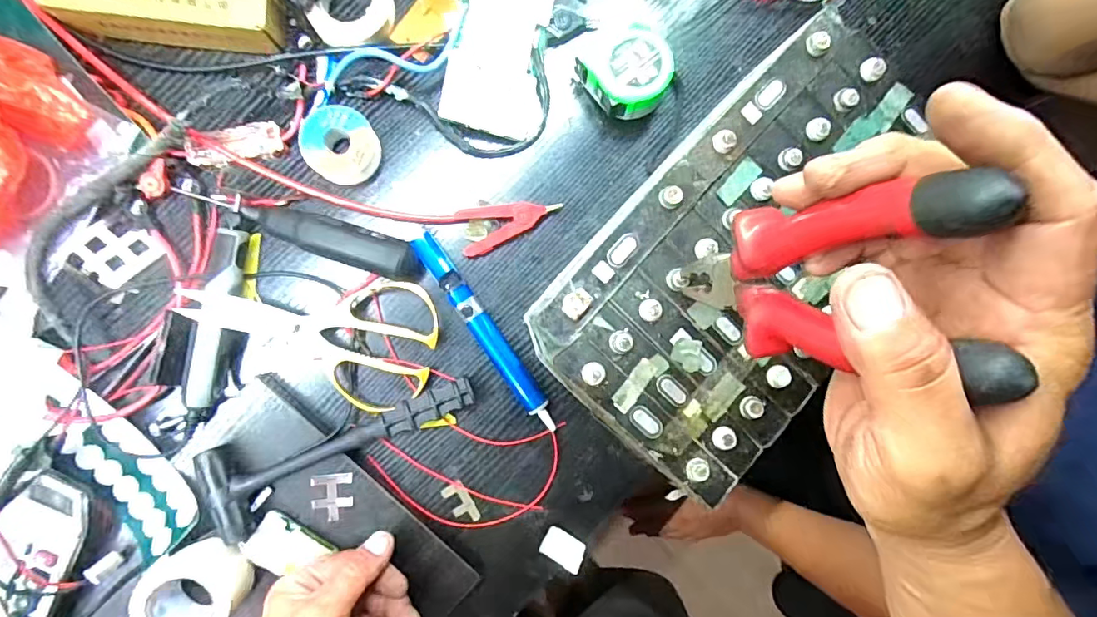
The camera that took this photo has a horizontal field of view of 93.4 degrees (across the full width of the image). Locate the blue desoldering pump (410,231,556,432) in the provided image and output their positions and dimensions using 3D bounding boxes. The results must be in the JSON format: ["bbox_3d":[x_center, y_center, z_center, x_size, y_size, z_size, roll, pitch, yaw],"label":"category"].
[{"bbox_3d":[-0.049,0.021,0.419,0.018,0.018,0.184,-35,94,-5],"label":"blue desoldering pump"}]

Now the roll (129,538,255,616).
[{"bbox_3d":[-0.255,0.204,0.371,0.061,0.044,0.067,0,90,-6],"label":"roll"}]

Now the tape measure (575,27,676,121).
[{"bbox_3d":[0.063,-0.191,0.421,0.059,0.044,0.067,-39,94,-5],"label":"tape measure"}]

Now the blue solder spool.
[{"bbox_3d":[-0.161,-0.125,0.401,0.058,0.014,0.058,41,77,-34],"label":"blue solder spool"}]

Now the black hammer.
[{"bbox_3d":[-0.158,0.092,0.394,0.197,0.033,0.066,-30,93,-6],"label":"black hammer"}]

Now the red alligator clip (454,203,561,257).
[{"bbox_3d":[-0.030,-0.066,0.421,0.083,0.012,0.038,-7,91,-6],"label":"red alligator clip"}]

